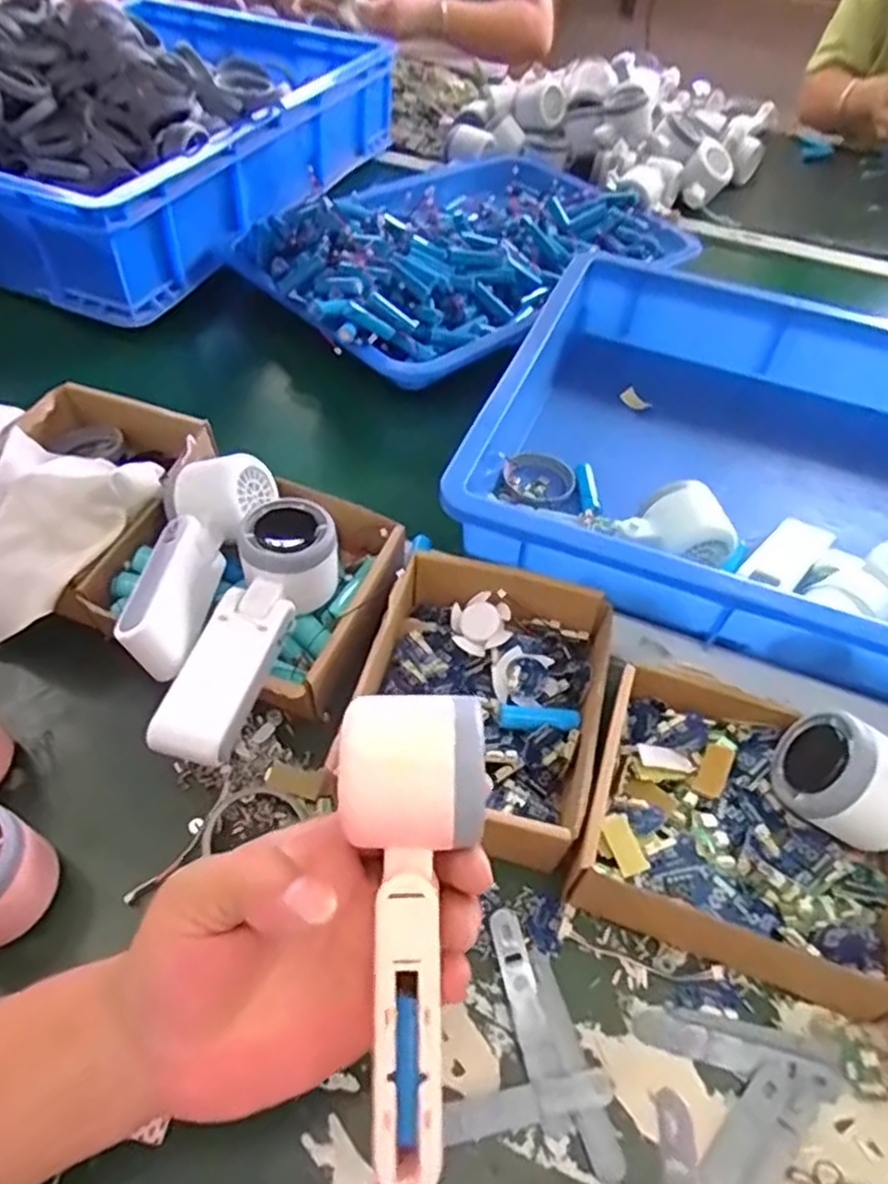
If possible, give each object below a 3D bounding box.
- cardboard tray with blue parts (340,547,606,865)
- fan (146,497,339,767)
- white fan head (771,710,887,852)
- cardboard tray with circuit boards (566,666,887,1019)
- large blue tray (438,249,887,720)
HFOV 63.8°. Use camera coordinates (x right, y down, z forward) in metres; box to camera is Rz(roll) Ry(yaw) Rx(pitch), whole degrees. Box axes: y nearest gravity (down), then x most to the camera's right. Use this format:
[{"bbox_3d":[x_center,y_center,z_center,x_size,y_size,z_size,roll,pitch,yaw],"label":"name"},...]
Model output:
[{"bbox_3d":[0.022,0.063,0.432,0.141,0.045,0.167,16,51,9],"label":"cardboard tray with blue parts"},{"bbox_3d":[-0.108,0.019,0.416,0.058,0.040,0.171,12,51,6],"label":"fan"},{"bbox_3d":[0.222,0.089,0.371,0.052,0.087,0.060,29,34,-15],"label":"white fan head"},{"bbox_3d":[0.162,0.122,0.383,0.164,0.039,0.142,19,52,11],"label":"cardboard tray with circuit boards"},{"bbox_3d":[0.318,-0.081,0.557,0.556,0.100,0.370,19,52,11],"label":"large blue tray"}]

